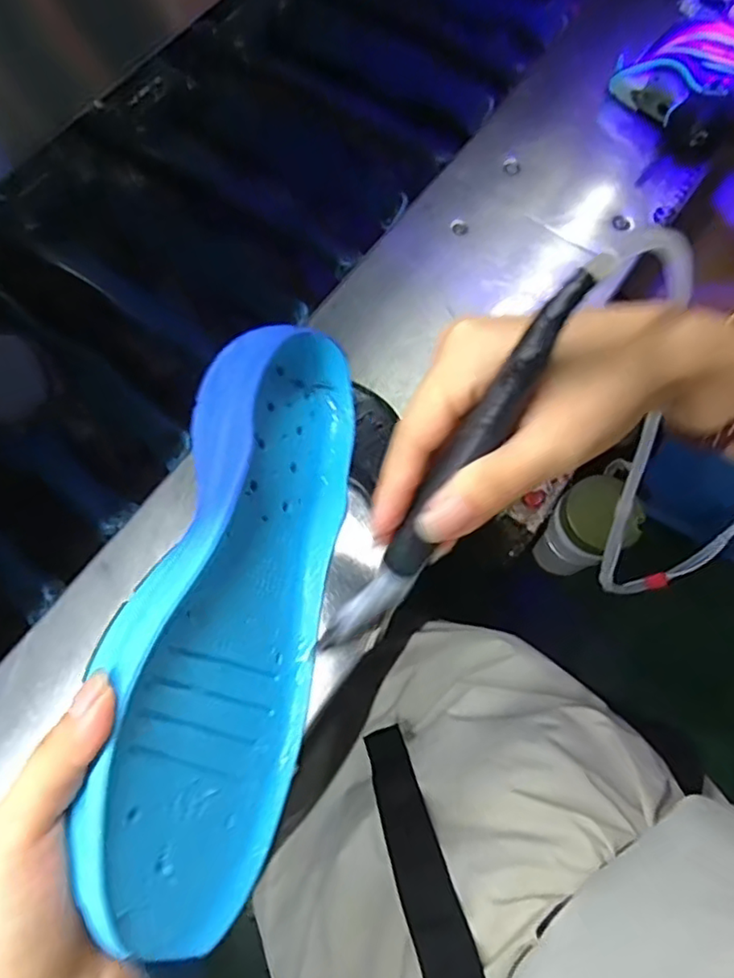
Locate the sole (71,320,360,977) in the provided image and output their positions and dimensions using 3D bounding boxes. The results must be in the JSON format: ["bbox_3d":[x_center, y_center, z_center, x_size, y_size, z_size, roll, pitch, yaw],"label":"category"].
[{"bbox_3d":[-0.058,0.042,0.283,0.045,0.101,0.271,-11,54,30],"label":"sole"}]

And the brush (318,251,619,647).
[{"bbox_3d":[0.029,-0.001,0.220,0.015,0.173,0.018,36,30,10],"label":"brush"}]

